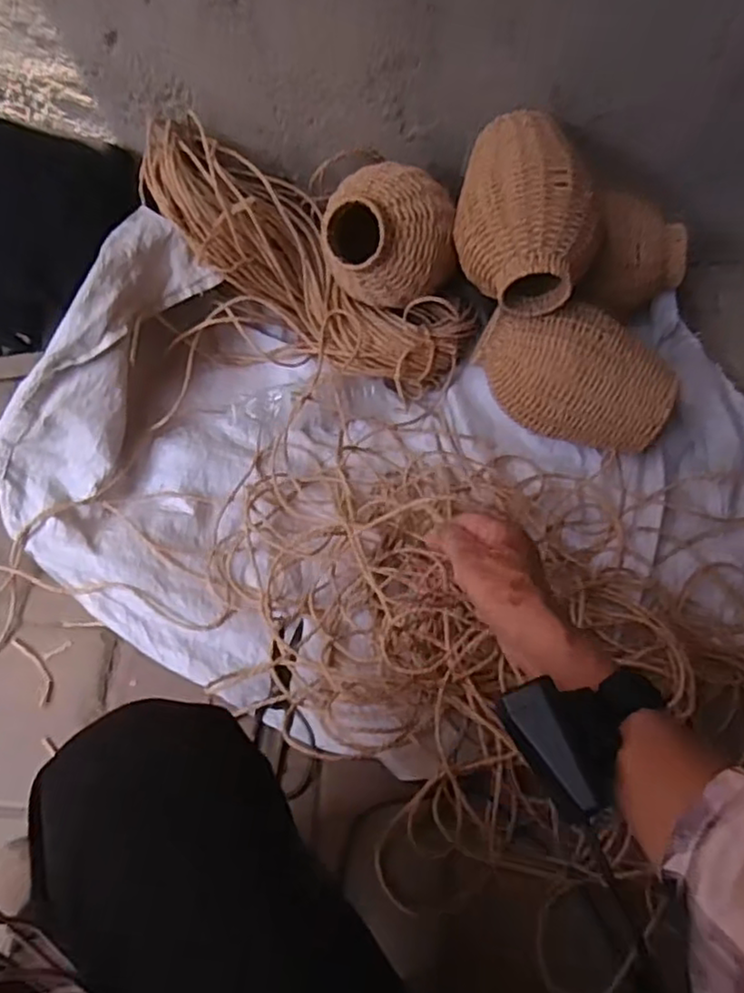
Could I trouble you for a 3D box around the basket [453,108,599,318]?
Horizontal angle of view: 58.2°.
[{"bbox_3d":[0.194,-0.364,0.833,0.167,0.143,0.240,9,66,0],"label":"basket"}]

